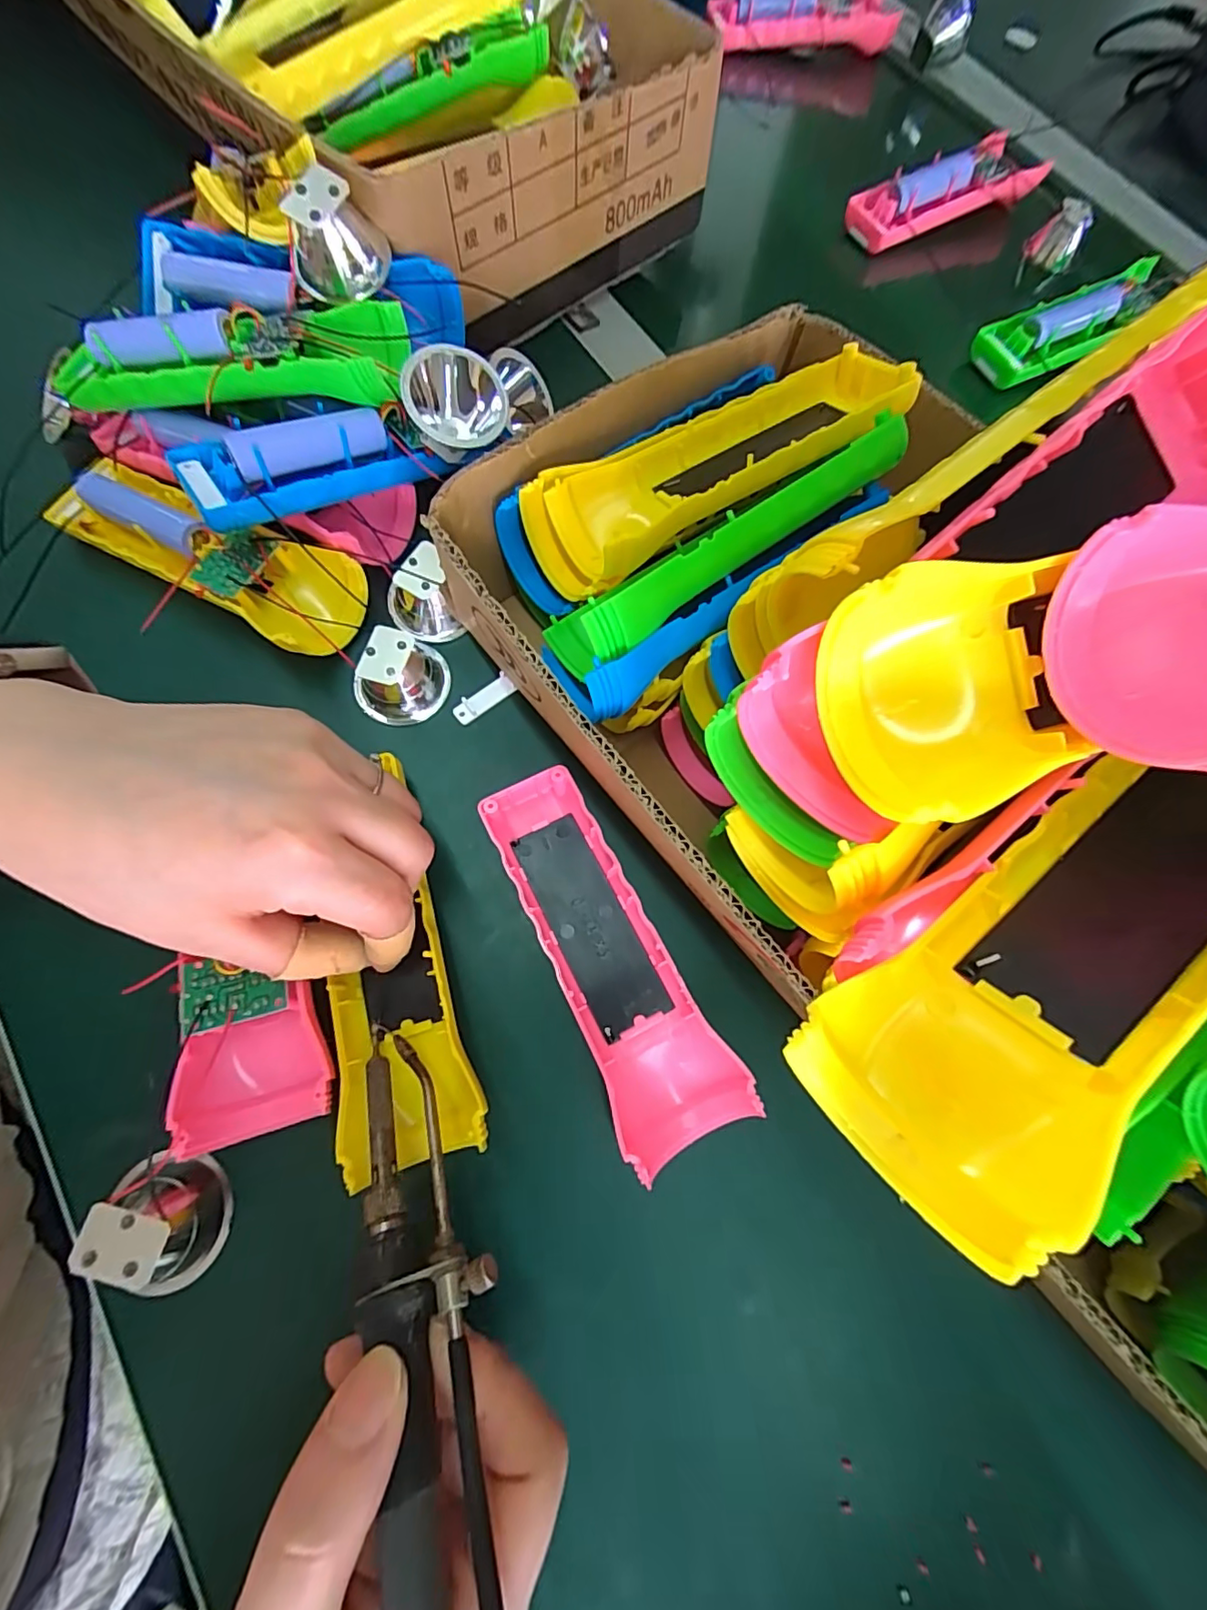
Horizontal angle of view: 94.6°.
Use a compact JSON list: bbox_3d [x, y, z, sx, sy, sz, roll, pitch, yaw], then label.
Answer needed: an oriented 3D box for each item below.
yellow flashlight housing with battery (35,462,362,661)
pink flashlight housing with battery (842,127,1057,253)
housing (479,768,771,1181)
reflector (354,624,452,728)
[{"bbox_3d":[-0.186,-0.113,0.264,0.157,0.035,0.052,25,71,4],"label":"yellow flashlight housing with battery"},{"bbox_3d":[0.234,-0.419,0.379,0.138,0.028,0.034,-23,75,-7],"label":"pink flashlight housing with battery"},{"bbox_3d":[-0.001,0.060,0.225,0.048,0.024,0.154,-28,76,-13],"label":"housing"},{"bbox_3d":[-0.091,-0.057,0.254,0.033,0.027,0.038,23,71,3],"label":"reflector"}]

